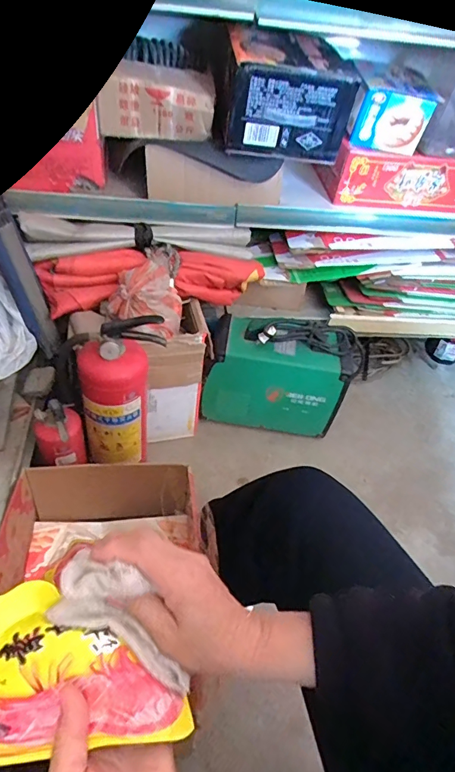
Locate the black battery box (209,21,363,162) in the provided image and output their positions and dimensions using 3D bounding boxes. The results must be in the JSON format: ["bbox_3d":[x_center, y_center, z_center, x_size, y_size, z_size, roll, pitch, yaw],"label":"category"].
[{"bbox_3d":[0.112,-0.592,0.900,0.270,0.175,0.198,5,44,-4],"label":"black battery box"}]

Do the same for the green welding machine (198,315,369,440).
[{"bbox_3d":[0.136,-0.047,1.148,0.364,0.307,0.192,8,44,0],"label":"green welding machine"}]

